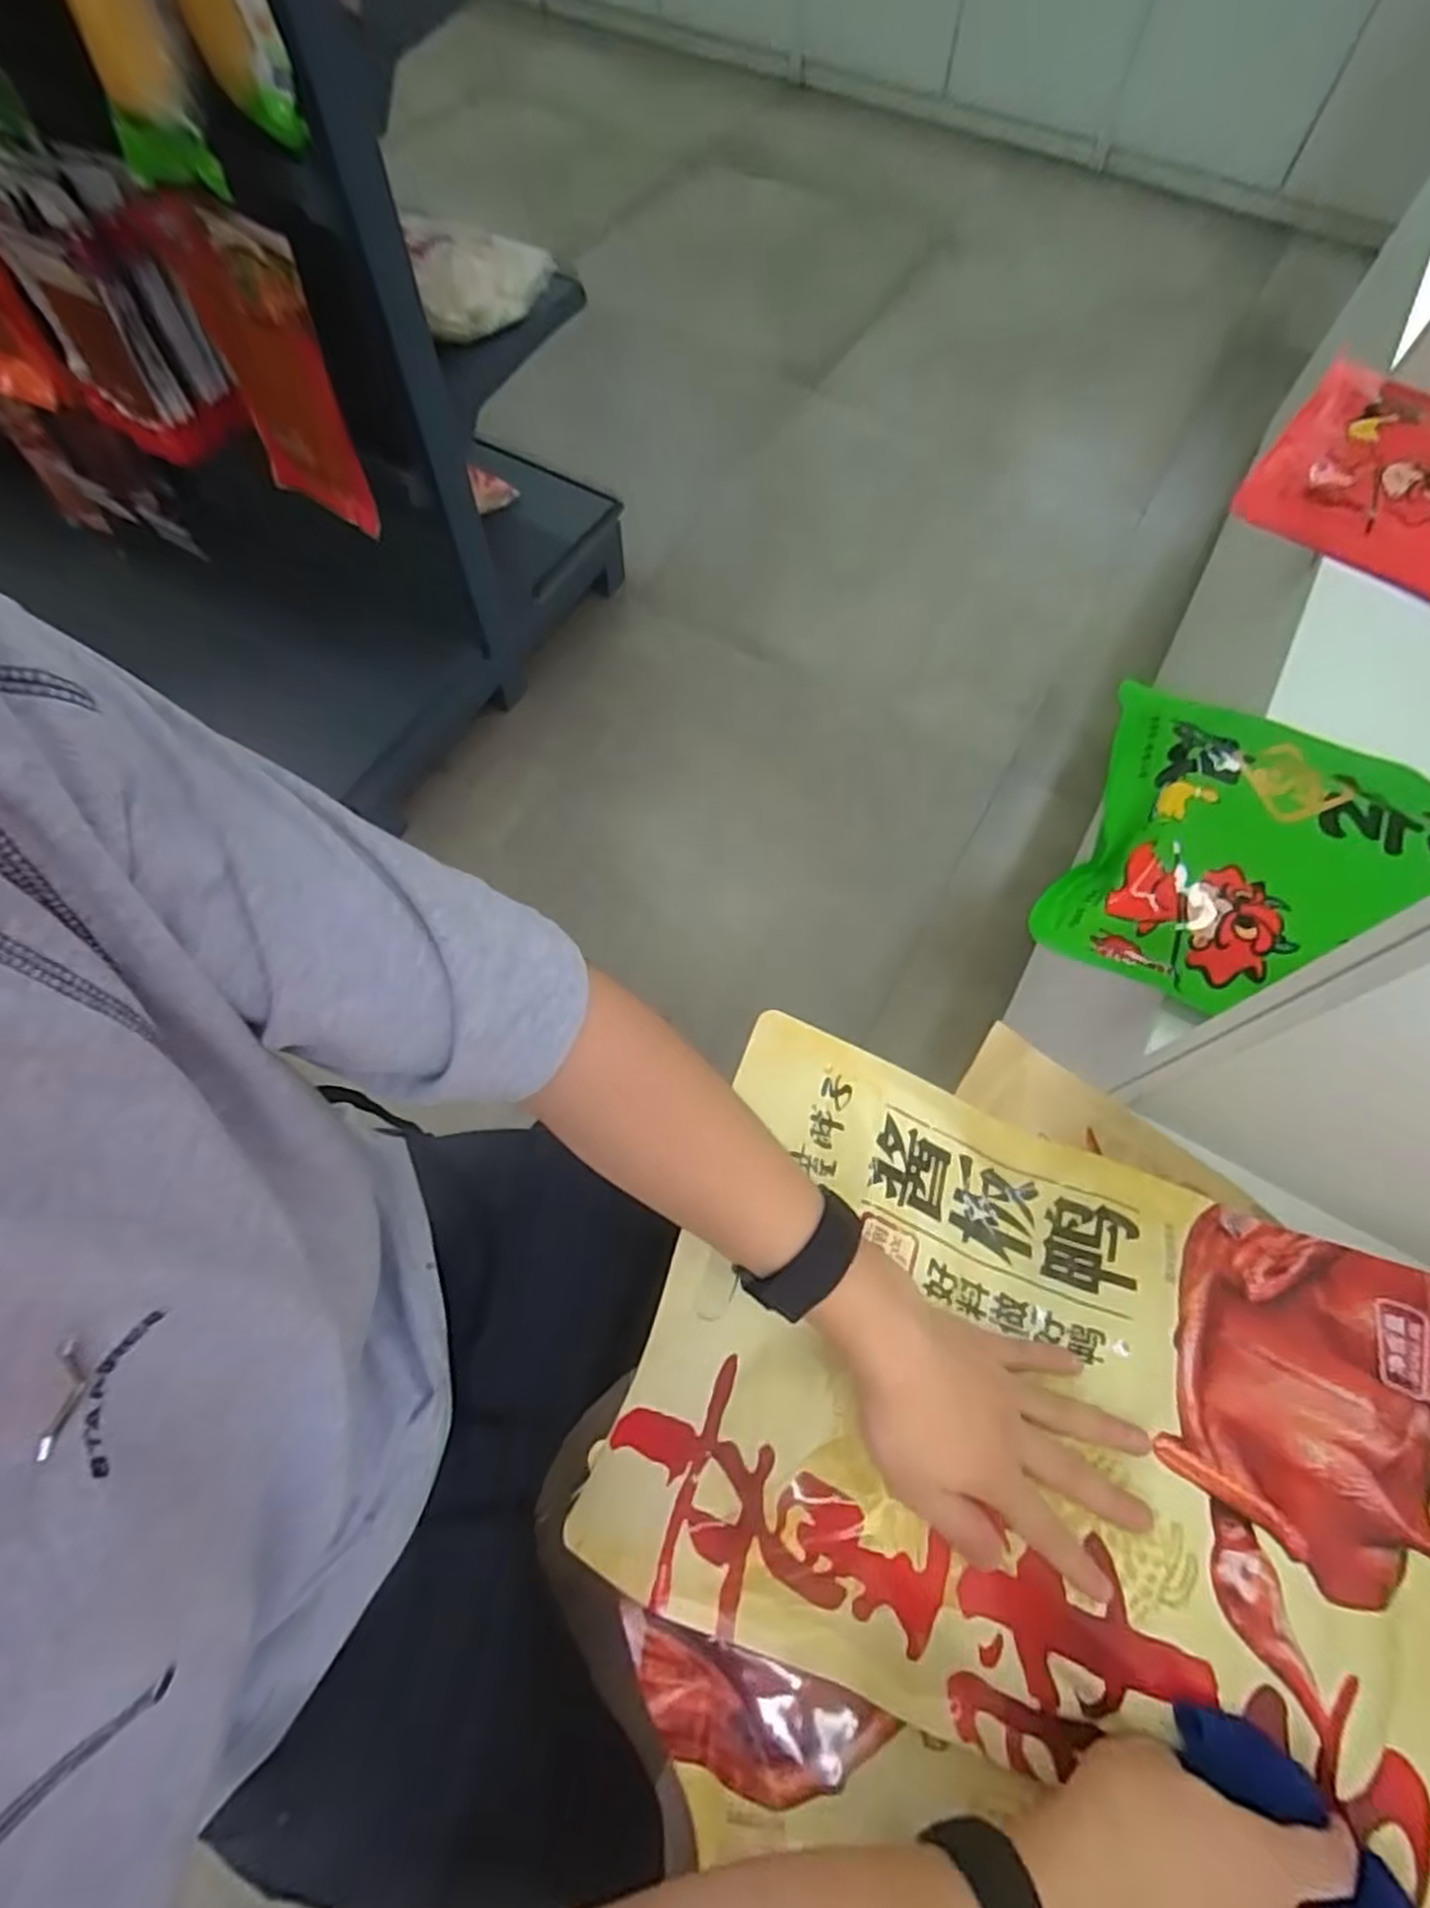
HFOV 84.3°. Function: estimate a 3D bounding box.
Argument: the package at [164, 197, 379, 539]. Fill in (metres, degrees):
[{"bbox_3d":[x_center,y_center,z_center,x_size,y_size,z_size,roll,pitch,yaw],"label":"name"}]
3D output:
[{"bbox_3d":[-0.458,-0.600,0.821,0.176,0.288,0.029,32,69,12],"label":"package"}]

